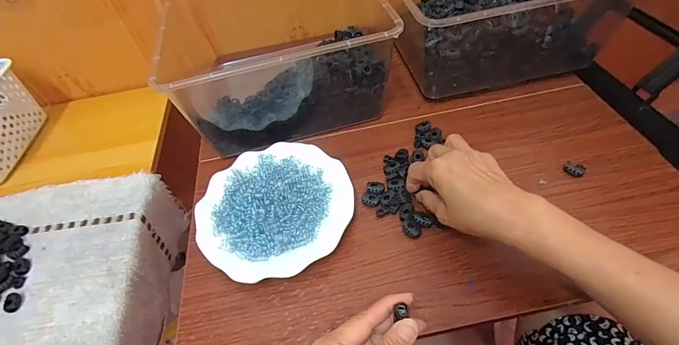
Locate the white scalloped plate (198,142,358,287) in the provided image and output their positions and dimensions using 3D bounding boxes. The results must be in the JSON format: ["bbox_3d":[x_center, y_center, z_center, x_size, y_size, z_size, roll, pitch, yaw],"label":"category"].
[{"bbox_3d":[-0.079,0.039,0.421,0.180,0.036,0.175,-34,57,-19],"label":"white scalloped plate"}]

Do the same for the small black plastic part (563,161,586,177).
[{"bbox_3d":[0.283,-0.004,0.417,0.015,0.009,0.022,-40,59,-23],"label":"small black plastic part"}]

